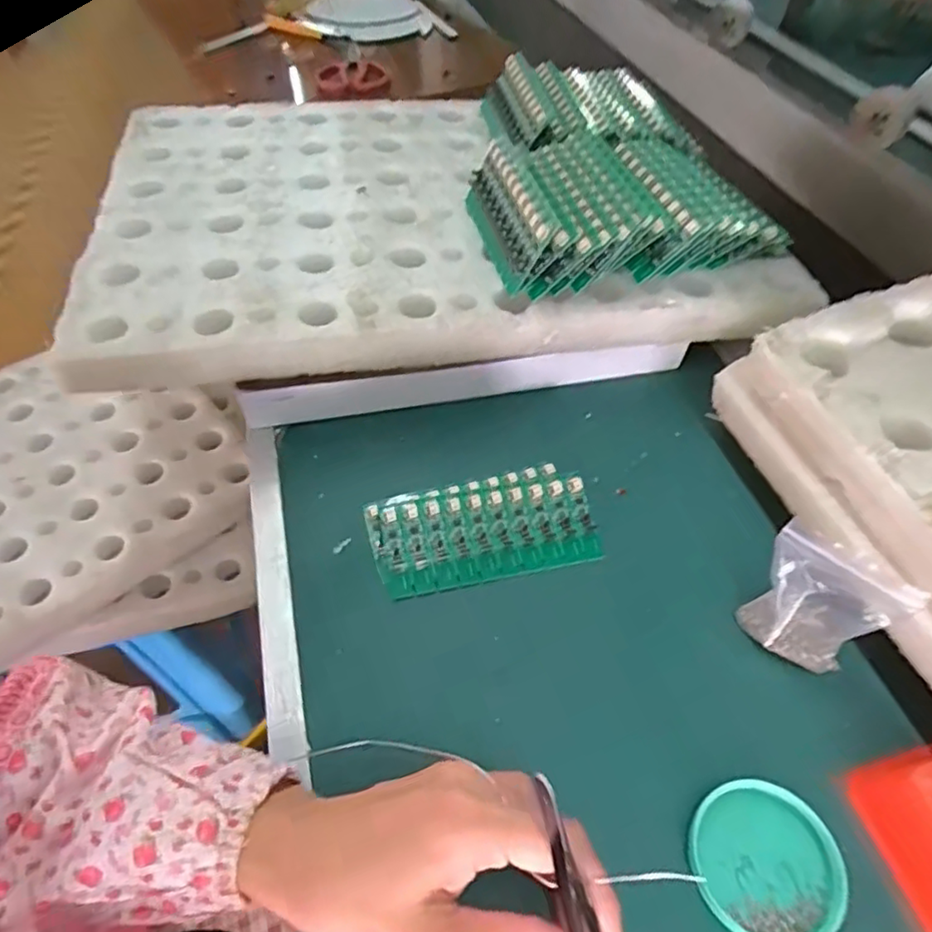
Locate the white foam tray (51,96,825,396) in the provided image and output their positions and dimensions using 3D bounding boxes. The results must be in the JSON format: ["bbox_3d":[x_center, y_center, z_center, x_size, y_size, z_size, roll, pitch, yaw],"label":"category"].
[{"bbox_3d":[-0.029,-0.225,0.537,0.536,0.063,0.347,-7,51,-7],"label":"white foam tray"}]

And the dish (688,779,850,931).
[{"bbox_3d":[0.141,0.186,0.291,0.064,0.012,0.064,0,51,0],"label":"dish"}]

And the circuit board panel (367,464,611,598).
[{"bbox_3d":[0.011,0.039,0.409,0.144,0.017,0.072,-10,51,-9],"label":"circuit board panel"}]

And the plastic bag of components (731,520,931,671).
[{"bbox_3d":[0.188,0.073,0.333,0.032,0.083,0.064,-31,58,-24],"label":"plastic bag of components"}]

